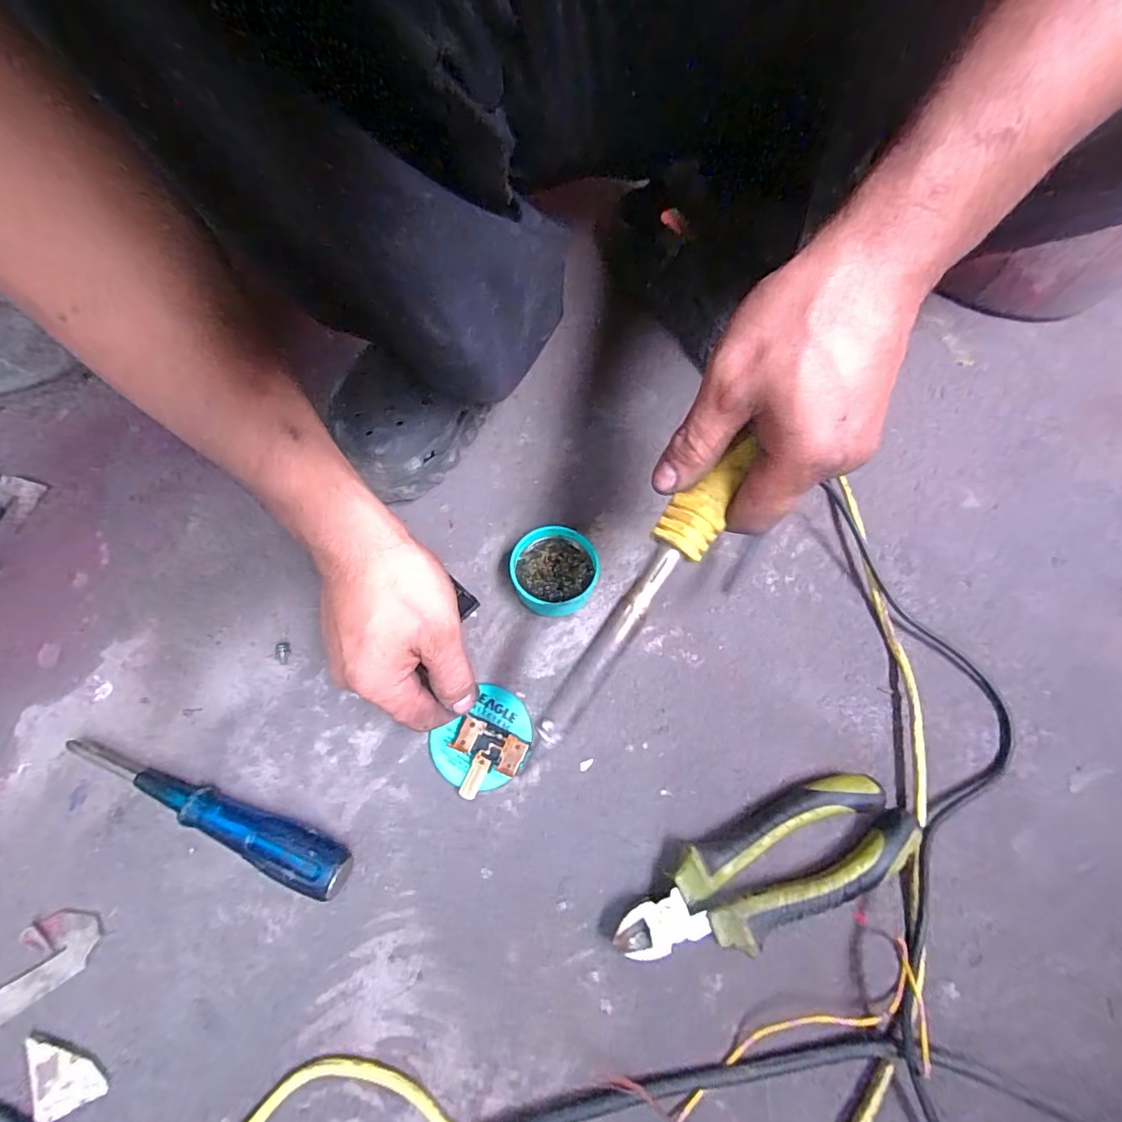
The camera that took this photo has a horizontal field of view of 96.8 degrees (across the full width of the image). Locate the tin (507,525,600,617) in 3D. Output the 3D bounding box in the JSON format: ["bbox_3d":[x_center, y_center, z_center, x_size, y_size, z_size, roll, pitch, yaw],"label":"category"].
[{"bbox_3d":[-0.005,0.008,0.358,0.058,0.030,0.059,0,65,-1],"label":"tin"}]

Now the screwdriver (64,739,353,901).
[{"bbox_3d":[-0.210,0.142,0.296,0.192,0.027,0.026,22,67,9],"label":"screwdriver"}]

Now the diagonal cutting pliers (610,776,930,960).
[{"bbox_3d":[0.115,0.176,0.284,0.174,0.024,0.056,-20,67,-10],"label":"diagonal cutting pliers"}]

